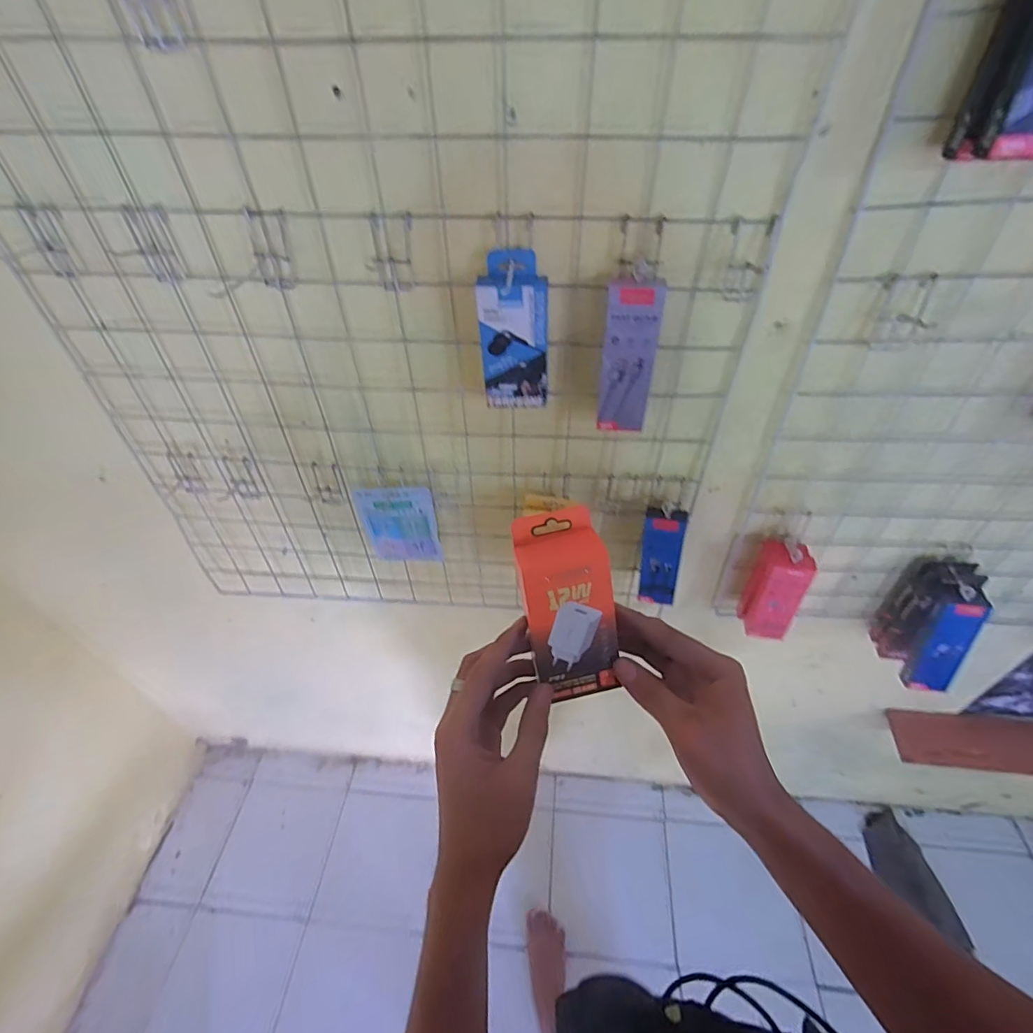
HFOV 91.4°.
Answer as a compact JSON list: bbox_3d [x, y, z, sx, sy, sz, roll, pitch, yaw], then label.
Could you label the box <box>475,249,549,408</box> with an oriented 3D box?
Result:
[{"bbox_3d":[0.000,-0.179,0.500,0.064,0.145,0.035,6,47,10],"label":"box"}]

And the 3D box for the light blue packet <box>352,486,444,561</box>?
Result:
[{"bbox_3d":[-0.161,0.015,0.704,0.105,0.137,0.017,-3,46,2],"label":"light blue packet"}]

